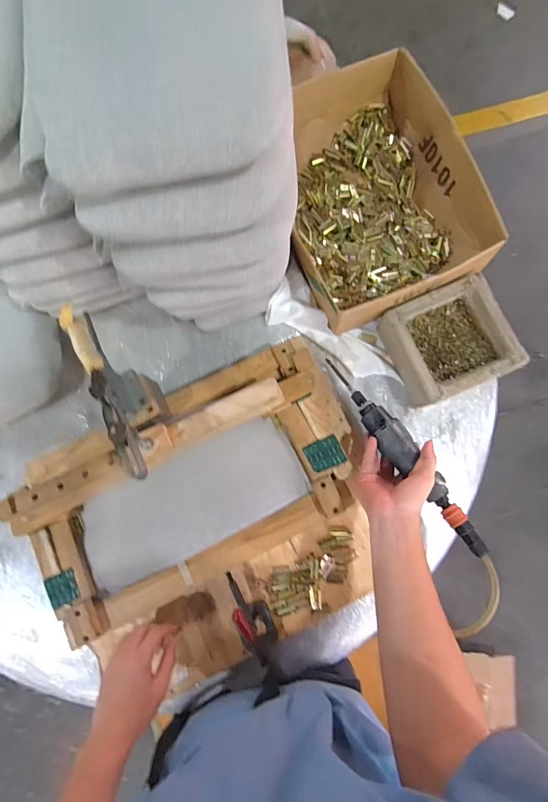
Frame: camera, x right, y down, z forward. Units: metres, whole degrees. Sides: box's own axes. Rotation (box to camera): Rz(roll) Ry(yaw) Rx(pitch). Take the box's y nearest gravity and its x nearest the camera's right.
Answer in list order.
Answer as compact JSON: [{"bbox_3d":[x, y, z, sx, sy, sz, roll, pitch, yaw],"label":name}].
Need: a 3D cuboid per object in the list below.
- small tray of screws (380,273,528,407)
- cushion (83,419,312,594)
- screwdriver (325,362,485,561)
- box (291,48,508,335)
[{"bbox_3d":[0.277,-0.092,0.606,0.163,0.065,0.154,-23,81,0],"label":"small tray of screws"},{"bbox_3d":[-0.129,0.155,0.578,0.345,0.035,0.138,-26,81,-1],"label":"cushion"},{"bbox_3d":[0.192,0.068,0.584,0.050,0.034,0.356,-34,68,-2],"label":"screwdriver"},{"bbox_3d":[0.163,-0.343,0.646,0.301,0.106,0.401,-21,81,0],"label":"box"}]

